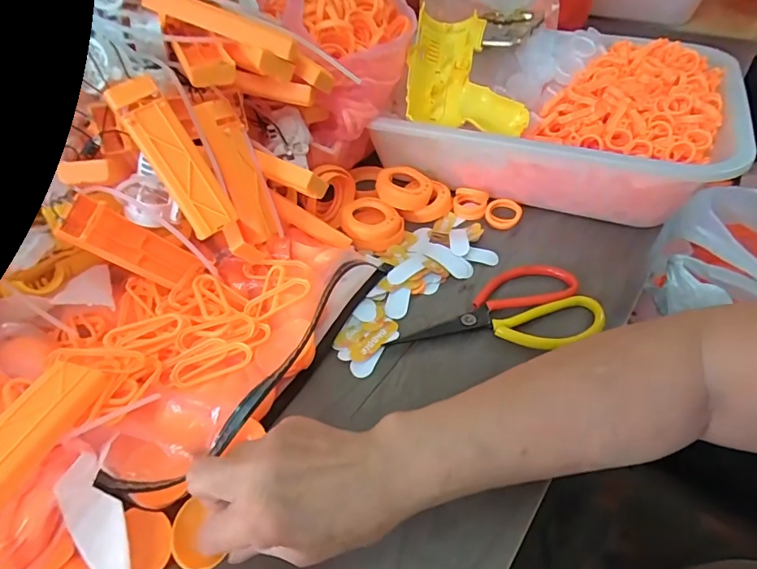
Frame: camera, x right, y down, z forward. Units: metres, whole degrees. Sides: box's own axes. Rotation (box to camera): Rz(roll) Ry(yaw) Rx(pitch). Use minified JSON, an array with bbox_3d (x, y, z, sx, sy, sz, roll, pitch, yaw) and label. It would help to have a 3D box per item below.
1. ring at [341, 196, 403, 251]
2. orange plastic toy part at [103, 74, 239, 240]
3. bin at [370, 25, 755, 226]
[{"bbox_3d":[-0.006,-0.061,0.459,0.058,0.023,0.059,-2,46,2],"label":"ring"},{"bbox_3d":[-0.141,-0.089,0.322,0.032,0.113,0.017,-38,15,-28],"label":"orange plastic toy part"},{"bbox_3d":[0.194,-0.178,0.505,0.328,0.105,0.249,18,50,20],"label":"bin"}]

